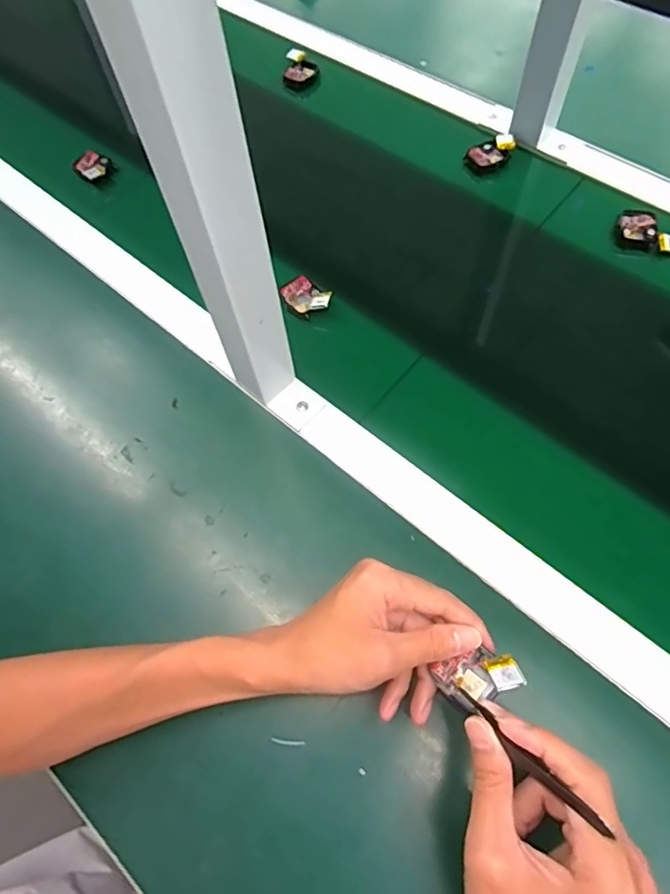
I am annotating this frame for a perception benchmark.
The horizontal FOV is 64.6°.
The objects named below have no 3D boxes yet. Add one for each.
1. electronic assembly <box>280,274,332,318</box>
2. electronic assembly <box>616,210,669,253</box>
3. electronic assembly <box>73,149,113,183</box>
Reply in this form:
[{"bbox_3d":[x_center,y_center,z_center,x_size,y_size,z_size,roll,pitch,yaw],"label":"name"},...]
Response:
[{"bbox_3d":[-0.029,-0.148,0.525,0.036,0.015,0.051,-40,68,-14],"label":"electronic assembly"},{"bbox_3d":[0.319,-0.221,0.541,0.058,0.011,0.045,13,66,10],"label":"electronic assembly"},{"bbox_3d":[-0.286,-0.332,0.625,0.037,0.015,0.037,41,73,20],"label":"electronic assembly"}]

